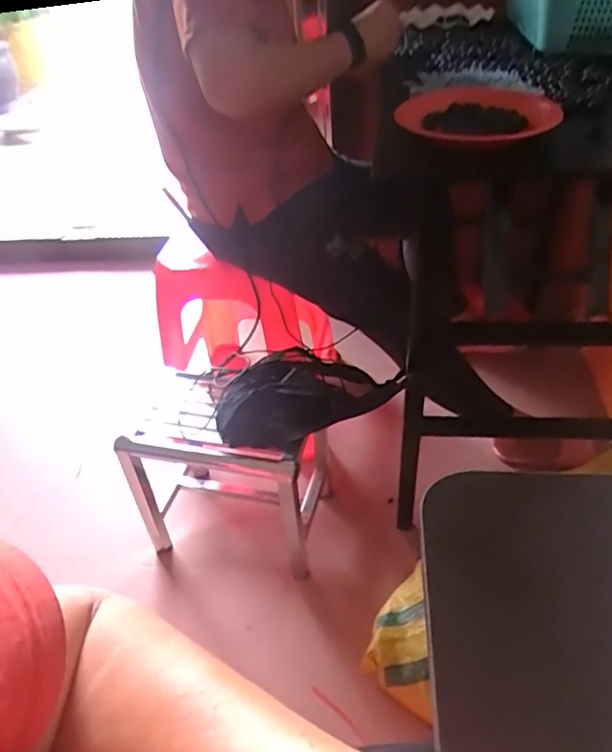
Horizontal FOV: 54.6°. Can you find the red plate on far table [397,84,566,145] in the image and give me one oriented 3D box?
[{"bbox_3d":[0.246,-0.359,0.792,0.187,0.023,0.210,21,47,28],"label":"red plate on far table"}]

